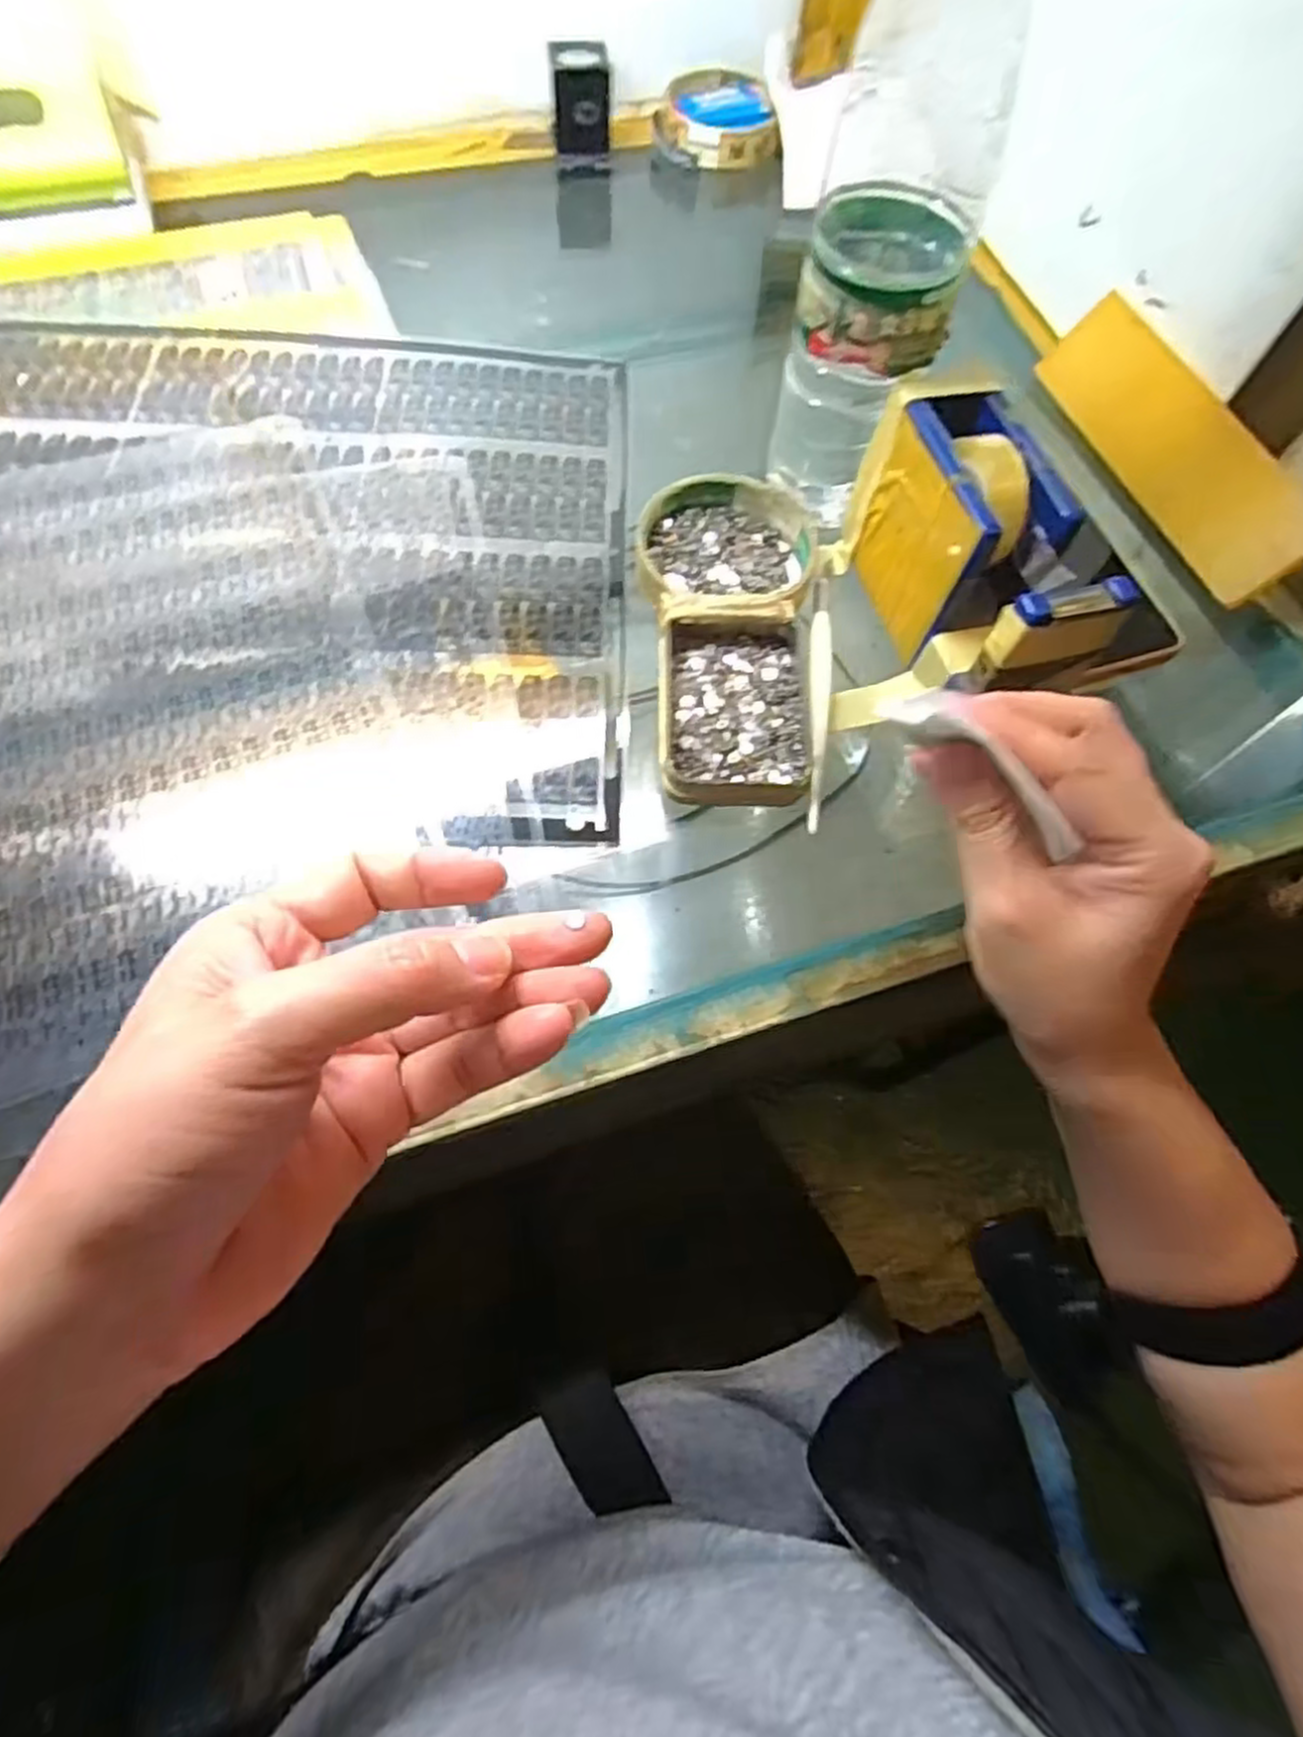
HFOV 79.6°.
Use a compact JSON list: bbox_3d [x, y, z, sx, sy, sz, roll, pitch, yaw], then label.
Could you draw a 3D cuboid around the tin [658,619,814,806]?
[{"bbox_3d":[0.037,-0.068,0.334,0.066,0.015,0.088,-1,65,-4],"label":"tin"}]

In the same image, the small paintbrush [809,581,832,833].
[{"bbox_3d":[0.073,-0.077,0.342,0.010,0.004,0.135,9,65,1],"label":"small paintbrush"}]

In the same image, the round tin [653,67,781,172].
[{"bbox_3d":[0.044,-0.521,0.541,0.080,0.025,0.091,2,65,-3],"label":"round tin"}]

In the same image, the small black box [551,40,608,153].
[{"bbox_3d":[-0.047,-0.501,0.518,0.035,0.058,0.032,-4,65,-5],"label":"small black box"}]

